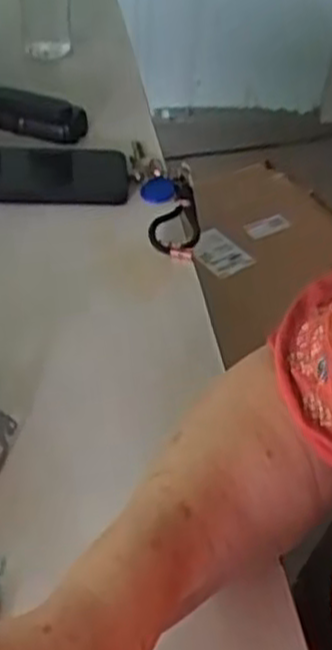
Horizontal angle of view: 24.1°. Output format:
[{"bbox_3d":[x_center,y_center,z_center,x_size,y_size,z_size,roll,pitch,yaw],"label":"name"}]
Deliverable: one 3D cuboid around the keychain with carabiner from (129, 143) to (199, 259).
[{"bbox_3d":[0.001,-0.108,0.689,0.055,0.030,0.164,0,43,-7],"label":"keychain with carabiner"}]

